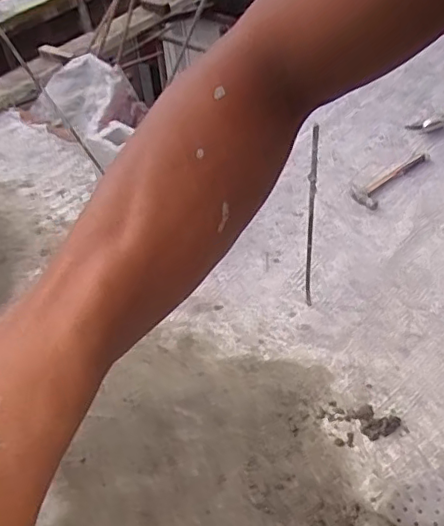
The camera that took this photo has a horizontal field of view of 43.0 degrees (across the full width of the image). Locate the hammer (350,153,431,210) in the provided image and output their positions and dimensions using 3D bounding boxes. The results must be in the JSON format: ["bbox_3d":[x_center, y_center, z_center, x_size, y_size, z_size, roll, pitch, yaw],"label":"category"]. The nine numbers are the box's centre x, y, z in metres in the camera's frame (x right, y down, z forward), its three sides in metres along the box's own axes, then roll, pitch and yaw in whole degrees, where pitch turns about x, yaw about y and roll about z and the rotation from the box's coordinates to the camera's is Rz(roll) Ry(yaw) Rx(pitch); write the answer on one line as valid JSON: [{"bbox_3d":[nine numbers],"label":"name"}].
[{"bbox_3d":[0.518,-0.264,1.752,0.315,0.037,0.106,-35,53,-26],"label":"hammer"}]

